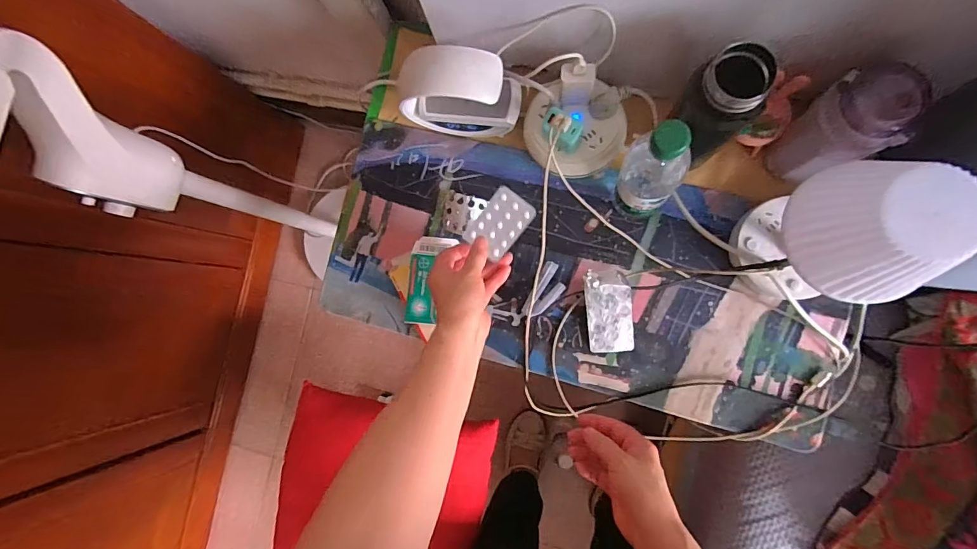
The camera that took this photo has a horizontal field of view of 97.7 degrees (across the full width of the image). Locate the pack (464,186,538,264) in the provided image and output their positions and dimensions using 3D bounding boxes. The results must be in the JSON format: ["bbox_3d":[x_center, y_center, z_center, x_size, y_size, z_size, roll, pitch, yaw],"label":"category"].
[{"bbox_3d":[0.015,-0.064,0.529,0.058,0.006,0.083,34,83,7],"label":"pack"}]

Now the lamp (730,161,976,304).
[{"bbox_3d":[0.346,-0.031,0.442,0.114,0.221,0.115,5,87,9],"label":"lamp"}]

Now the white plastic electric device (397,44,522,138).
[{"bbox_3d":[-0.033,-0.221,0.548,0.147,0.154,0.052,4,87,9],"label":"white plastic electric device"}]

